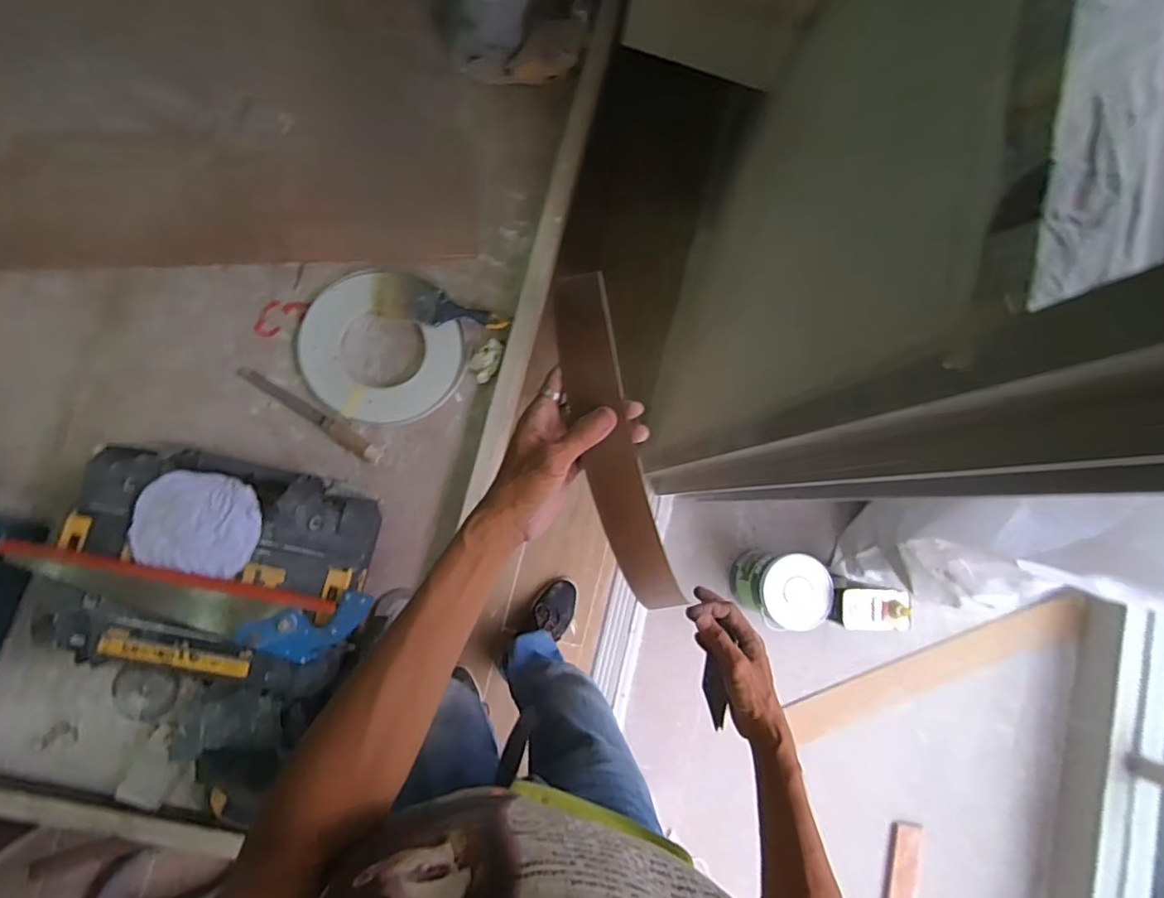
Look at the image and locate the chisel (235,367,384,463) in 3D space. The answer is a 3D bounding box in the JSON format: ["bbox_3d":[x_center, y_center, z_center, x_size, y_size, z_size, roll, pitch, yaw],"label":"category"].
[{"bbox_3d":[-0.479,-0.064,0.964,0.288,0.020,0.034,35,81,-2],"label":"chisel"}]

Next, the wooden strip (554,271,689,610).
[{"bbox_3d":[0.026,0.008,0.450,0.050,0.046,0.270,-16,101,-8],"label":"wooden strip"}]

